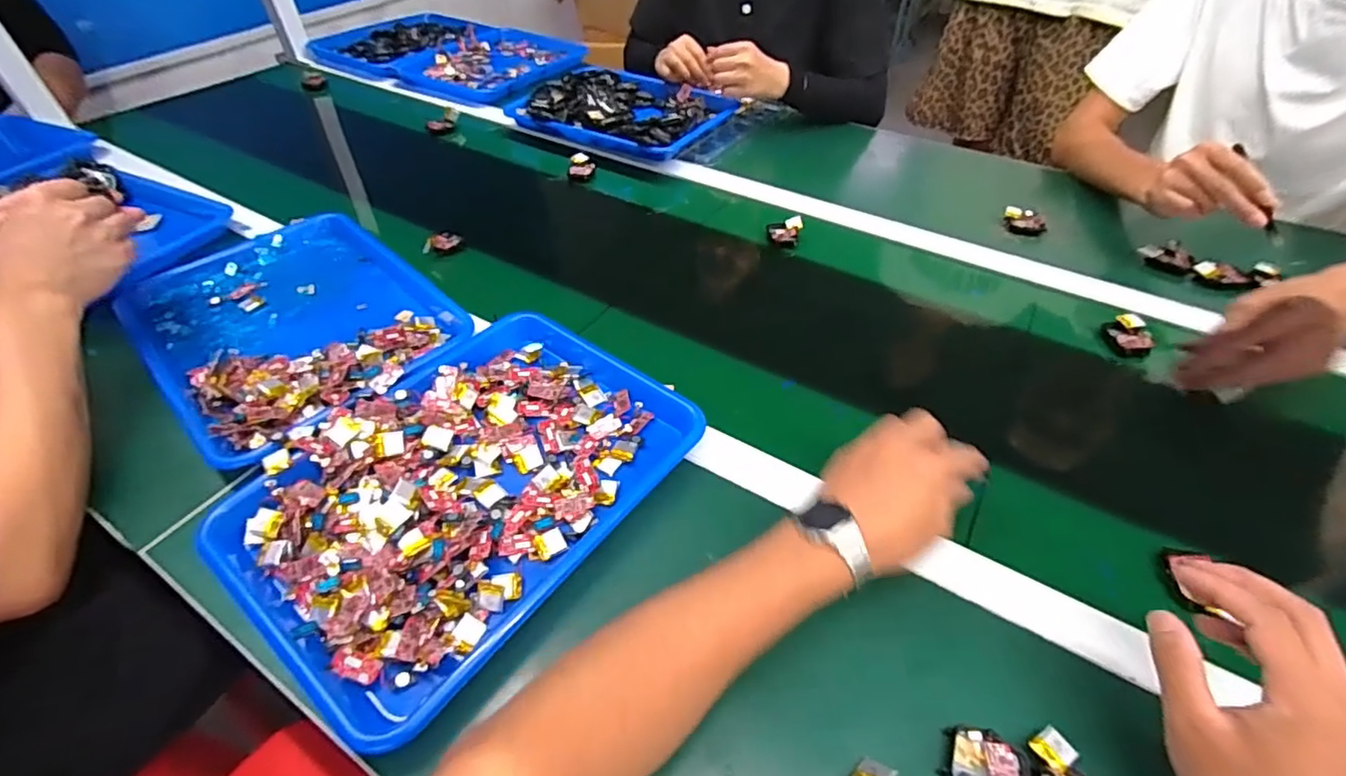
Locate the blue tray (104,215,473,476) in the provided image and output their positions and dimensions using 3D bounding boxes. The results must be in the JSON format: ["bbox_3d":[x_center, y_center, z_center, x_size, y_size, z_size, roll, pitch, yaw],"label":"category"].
[{"bbox_3d":[-0.395,-0.077,0.621,0.351,0.041,0.253,36,56,29],"label":"blue tray"}]

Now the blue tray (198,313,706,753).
[{"bbox_3d":[-0.168,0.070,0.482,0.254,0.034,0.351,31,54,26],"label":"blue tray"}]

